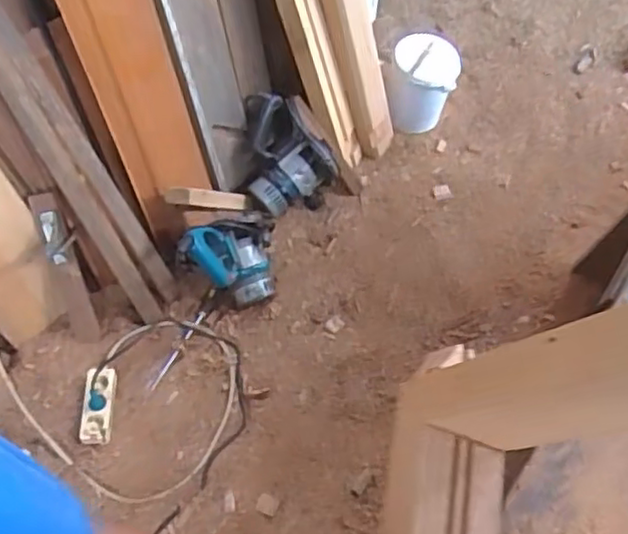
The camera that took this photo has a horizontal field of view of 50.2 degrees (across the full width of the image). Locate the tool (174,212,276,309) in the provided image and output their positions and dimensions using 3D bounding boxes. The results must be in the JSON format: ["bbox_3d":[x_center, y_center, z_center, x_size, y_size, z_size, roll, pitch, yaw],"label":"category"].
[{"bbox_3d":[-0.189,-0.036,1.513,0.219,0.205,0.198,-22,60,-14],"label":"tool"}]

